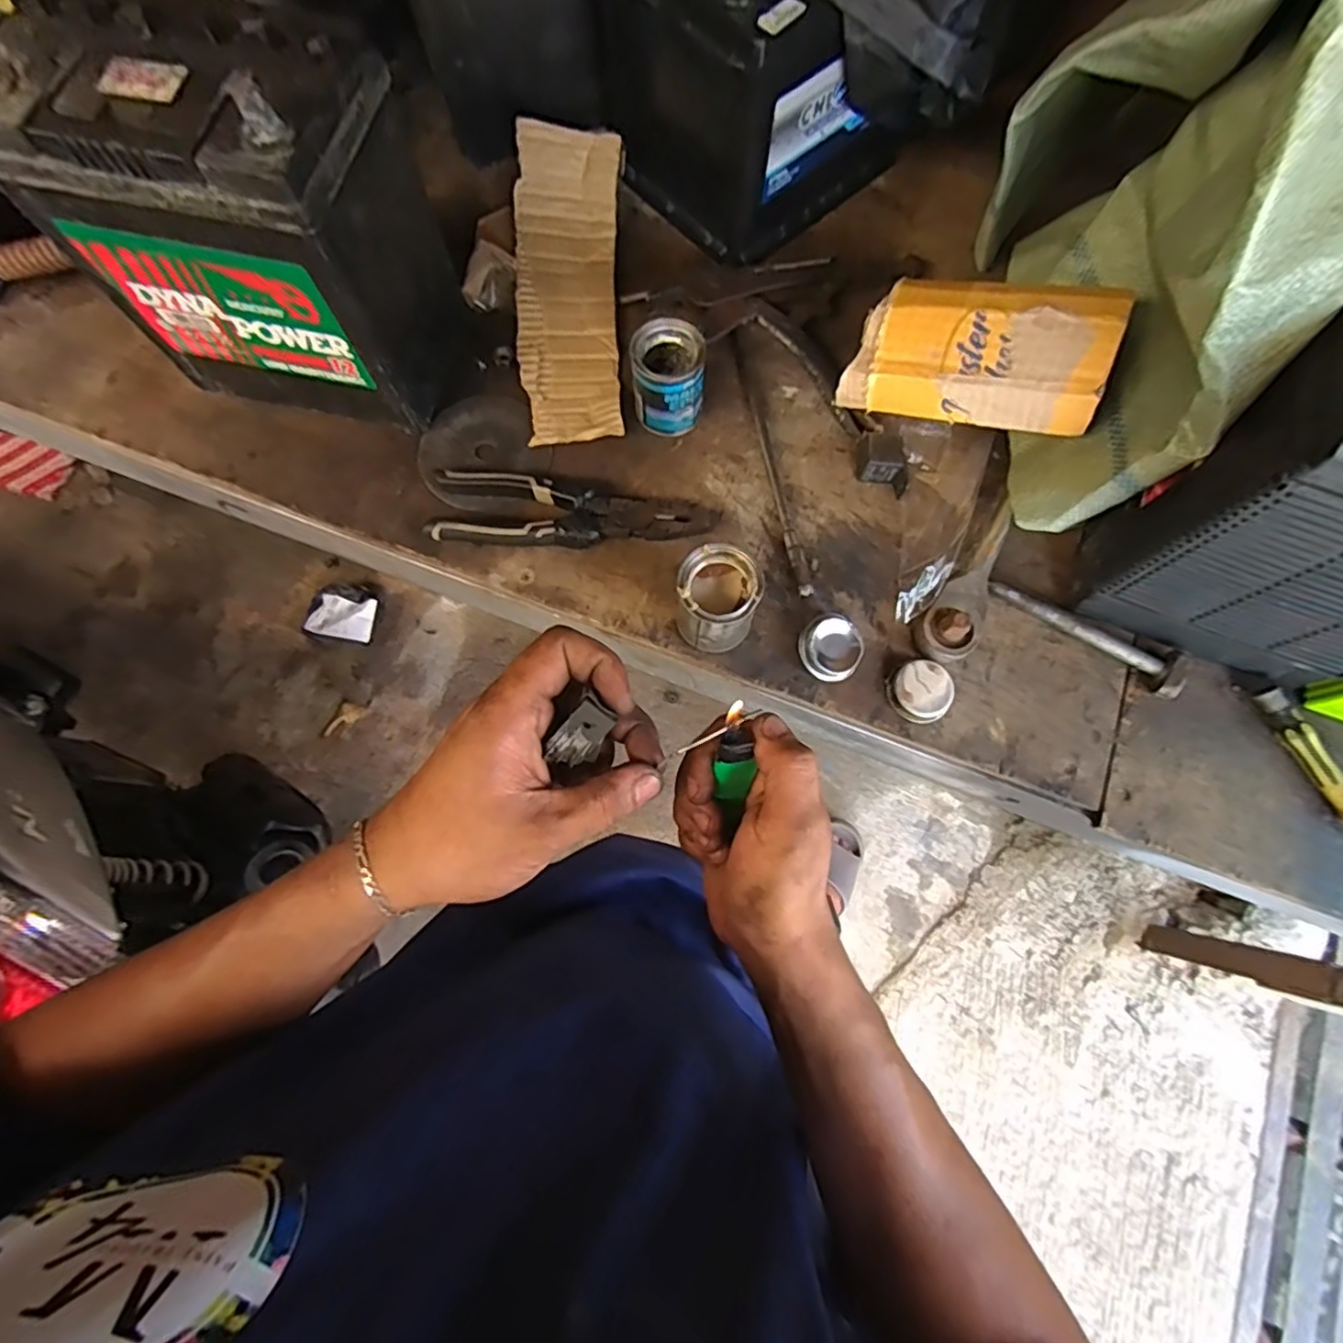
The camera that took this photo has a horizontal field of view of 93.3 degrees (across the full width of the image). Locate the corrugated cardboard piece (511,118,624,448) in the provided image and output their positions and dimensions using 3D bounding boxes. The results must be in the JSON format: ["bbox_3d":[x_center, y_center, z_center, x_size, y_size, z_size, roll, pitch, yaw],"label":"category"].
[{"bbox_3d":[-0.082,-0.314,0.514,0.091,0.047,0.267,-4,75,-2],"label":"corrugated cardboard piece"}]

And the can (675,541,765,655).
[{"bbox_3d":[0.031,-0.048,0.433,0.053,0.066,0.052,0,75,0],"label":"can"}]

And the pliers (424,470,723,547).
[{"bbox_3d":[-0.071,-0.116,0.474,0.205,0.021,0.053,5,75,1],"label":"pliers"}]

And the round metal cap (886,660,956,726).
[{"bbox_3d":[0.175,0.015,0.444,0.041,0.015,0.041,0,75,0],"label":"round metal cap"}]

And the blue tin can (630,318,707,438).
[{"bbox_3d":[-0.002,-0.221,0.481,0.051,0.060,0.053,0,75,0],"label":"blue tin can"}]

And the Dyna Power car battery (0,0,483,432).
[{"bbox_3d":[-0.270,-0.293,0.429,0.197,0.201,0.132,12,75,3],"label":"Dyna Power car battery"}]

